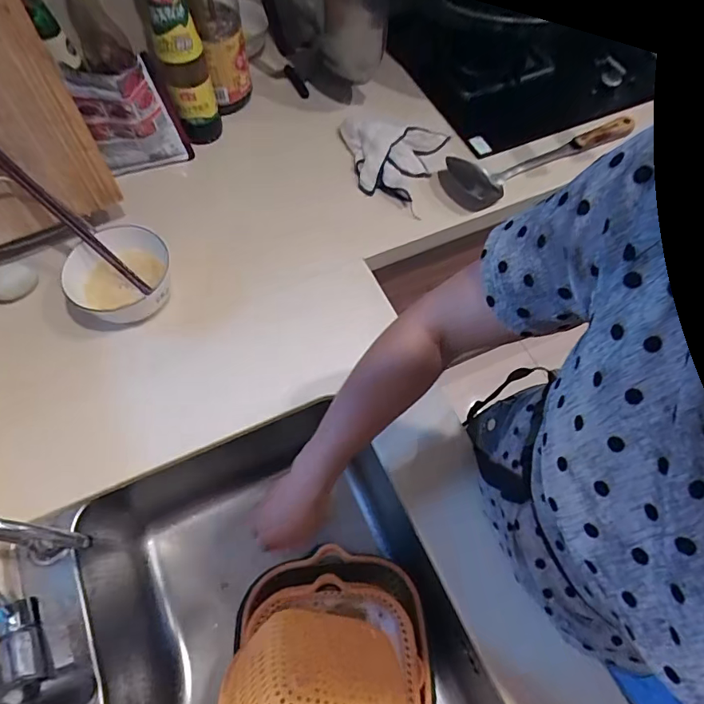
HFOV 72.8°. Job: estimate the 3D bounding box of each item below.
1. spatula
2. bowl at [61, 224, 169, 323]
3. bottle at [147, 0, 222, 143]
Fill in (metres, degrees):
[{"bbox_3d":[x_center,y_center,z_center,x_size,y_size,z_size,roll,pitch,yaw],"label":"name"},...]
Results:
[{"bbox_3d":[0.302,-0.328,0.782,0.351,0.026,0.088,-27,68,-14],"label":"spatula"},{"bbox_3d":[-0.300,-0.097,0.622,0.122,0.069,0.107,-19,66,-11],"label":"bowl"},{"bbox_3d":[-0.231,-0.403,0.644,0.060,0.288,0.050,-11,65,-8],"label":"bottle"}]

